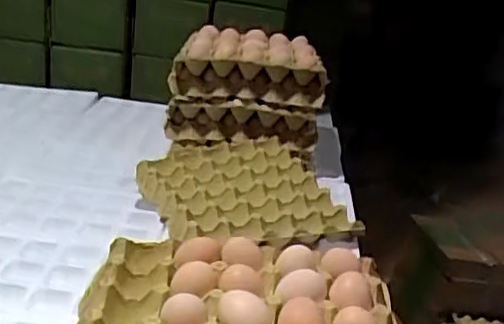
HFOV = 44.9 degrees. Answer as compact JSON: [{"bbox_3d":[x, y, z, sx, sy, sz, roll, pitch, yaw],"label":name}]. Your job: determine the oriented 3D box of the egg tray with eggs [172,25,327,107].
[{"bbox_3d":[-0.020,-0.219,1.336,0.315,0.109,0.290,3,21,-11],"label":"egg tray with eggs"}]

